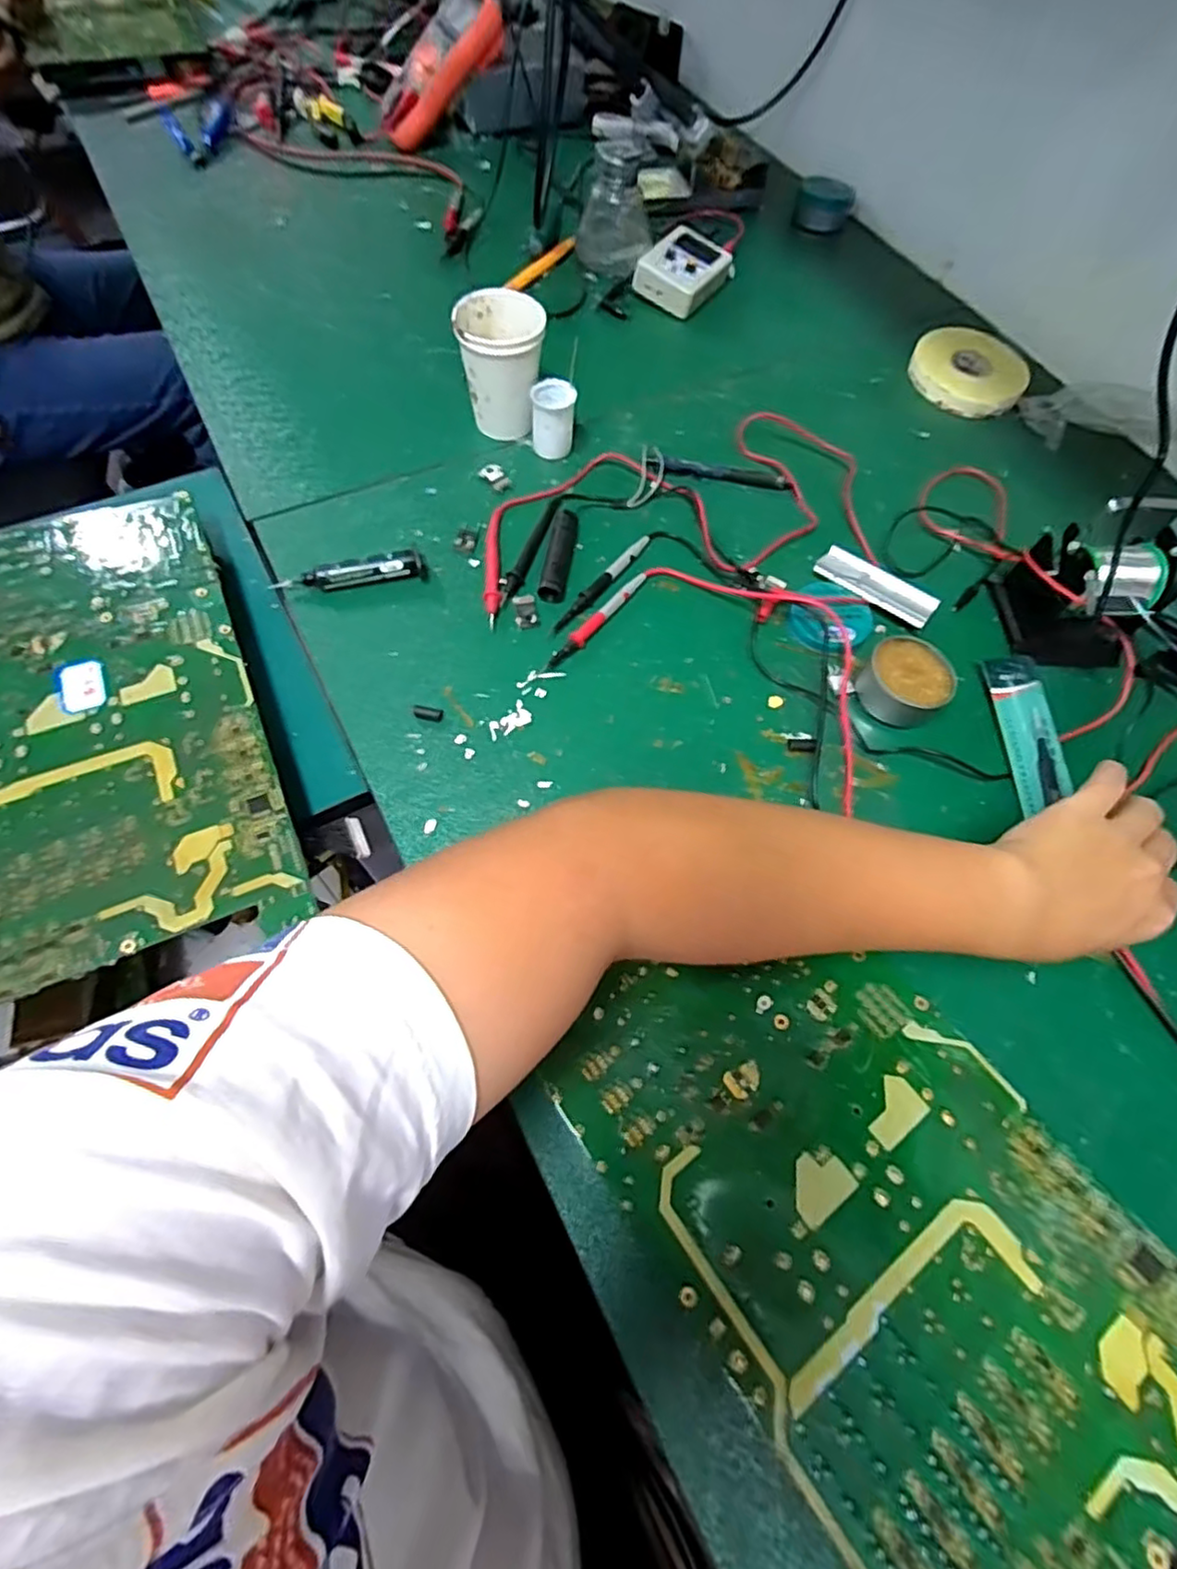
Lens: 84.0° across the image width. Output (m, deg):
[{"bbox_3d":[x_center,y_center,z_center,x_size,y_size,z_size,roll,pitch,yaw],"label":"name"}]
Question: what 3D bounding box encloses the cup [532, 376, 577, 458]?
[{"bbox_3d":[-0.031,-0.318,0.573,0.036,0.052,0.037,1,65,-3],"label":"cup"}]

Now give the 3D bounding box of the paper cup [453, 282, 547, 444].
[{"bbox_3d":[-0.073,-0.360,0.567,0.073,0.094,0.074,2,65,-2],"label":"paper cup"}]

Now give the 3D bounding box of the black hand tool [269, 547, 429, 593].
[{"bbox_3d":[-0.183,-0.162,0.503,0.111,0.022,0.020,-16,67,-11],"label":"black hand tool"}]

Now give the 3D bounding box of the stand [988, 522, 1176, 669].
[{"bbox_3d":[0.386,-0.145,0.501,0.096,0.076,0.100,8,65,0],"label":"stand"}]

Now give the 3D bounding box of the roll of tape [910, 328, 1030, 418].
[{"bbox_3d":[0.387,-0.421,0.667,0.112,0.022,0.112,1,65,-3],"label":"roll of tape"}]

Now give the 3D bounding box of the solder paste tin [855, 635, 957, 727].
[{"bbox_3d":[0.239,-0.079,0.488,0.058,0.029,0.061,1,65,-3],"label":"solder paste tin"}]

